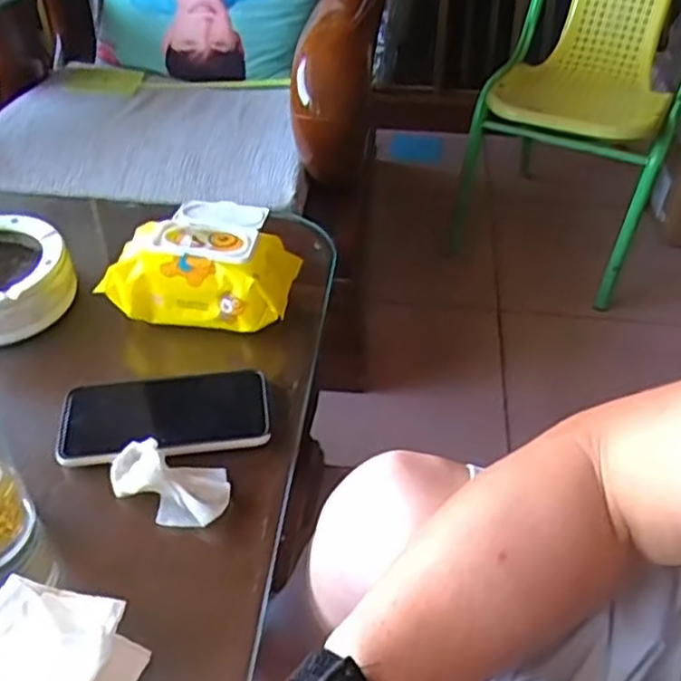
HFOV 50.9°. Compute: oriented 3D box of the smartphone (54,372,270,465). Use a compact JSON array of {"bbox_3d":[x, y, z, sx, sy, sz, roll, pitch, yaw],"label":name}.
[{"bbox_3d":[-0.143,0.059,0.584,0.165,0.018,0.079,-4,48,-5],"label":"smartphone"}]

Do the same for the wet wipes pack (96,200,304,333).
[{"bbox_3d":[-0.124,-0.082,0.685,0.158,0.064,0.131,5,43,5],"label":"wet wipes pack"}]

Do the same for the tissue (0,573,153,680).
[{"bbox_3d":[-0.178,0.192,0.438,0.099,0.029,0.079,14,45,15],"label":"tissue"}]

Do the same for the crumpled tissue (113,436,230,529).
[{"bbox_3d":[-0.130,0.104,0.534,0.091,0.028,0.053,8,44,8],"label":"crumpled tissue"}]

